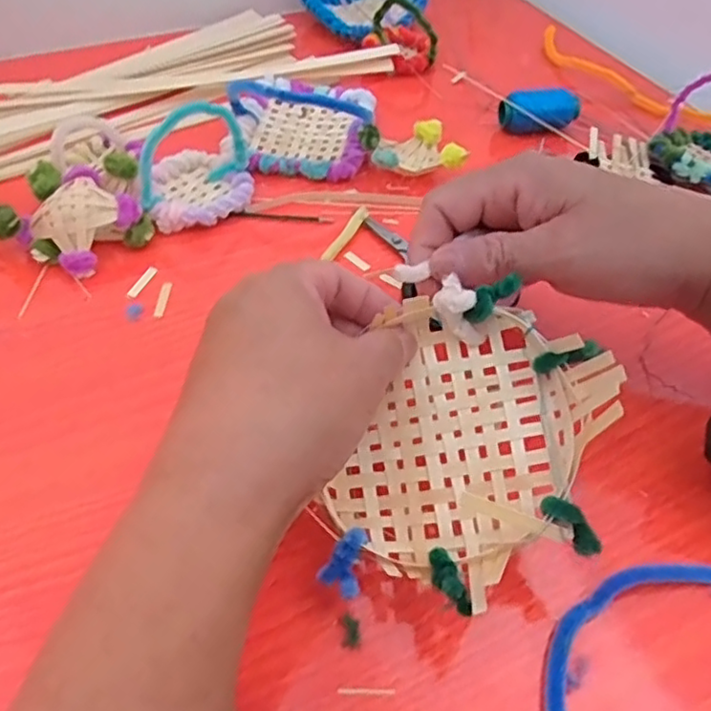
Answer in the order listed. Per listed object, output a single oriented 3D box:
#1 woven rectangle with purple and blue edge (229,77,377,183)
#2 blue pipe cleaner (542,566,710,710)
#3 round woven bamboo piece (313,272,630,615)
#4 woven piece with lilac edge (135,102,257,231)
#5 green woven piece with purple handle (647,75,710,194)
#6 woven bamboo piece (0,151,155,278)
[{"bbox_3d":[-0.034,-0.173,0.432,0.092,0.053,0.103,6,51,1],"label":"woven rectangle with purple and blue edge"},{"bbox_3d":[0.098,0.109,0.242,0.042,0.008,0.104,34,56,21],"label":"blue pipe cleaner"},{"bbox_3d":[0.047,0.035,0.248,0.089,0.030,0.120,15,74,17],"label":"round woven bamboo piece"},{"bbox_3d":[-0.095,-0.117,0.384,0.065,0.055,0.070,-6,52,-9],"label":"woven piece with lilac edge"},{"bbox_3d":[0.237,-0.151,0.427,0.063,0.059,0.054,28,54,17],"label":"green woven piece with purple handle"},{"bbox_3d":[-0.152,-0.082,0.366,0.069,0.032,0.072,11,51,5],"label":"woven bamboo piece"}]

